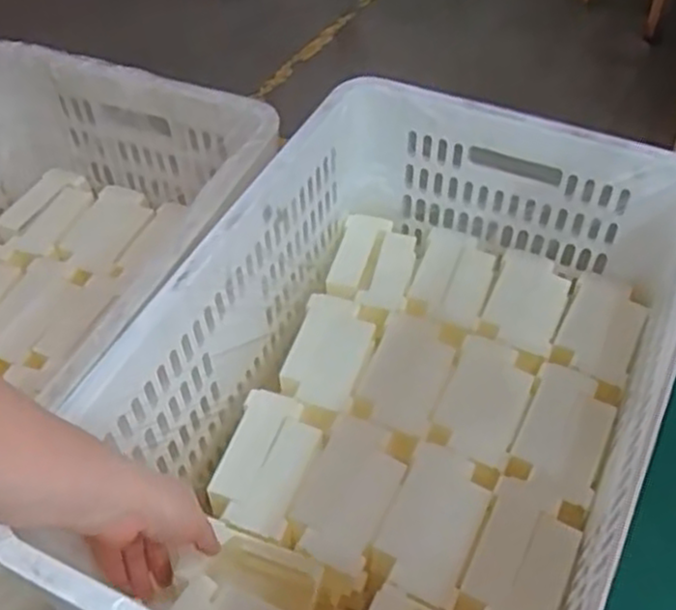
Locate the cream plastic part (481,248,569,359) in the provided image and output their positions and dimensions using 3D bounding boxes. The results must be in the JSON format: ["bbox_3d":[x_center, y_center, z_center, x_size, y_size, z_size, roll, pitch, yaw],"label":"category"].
[{"bbox_3d":[0.189,-0.003,0.747,0.072,0.012,0.126,17,52,16],"label":"cream plastic part"}]

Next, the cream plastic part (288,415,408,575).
[{"bbox_3d":[0.010,0.156,0.619,0.071,0.016,0.125,19,48,12],"label":"cream plastic part"}]

